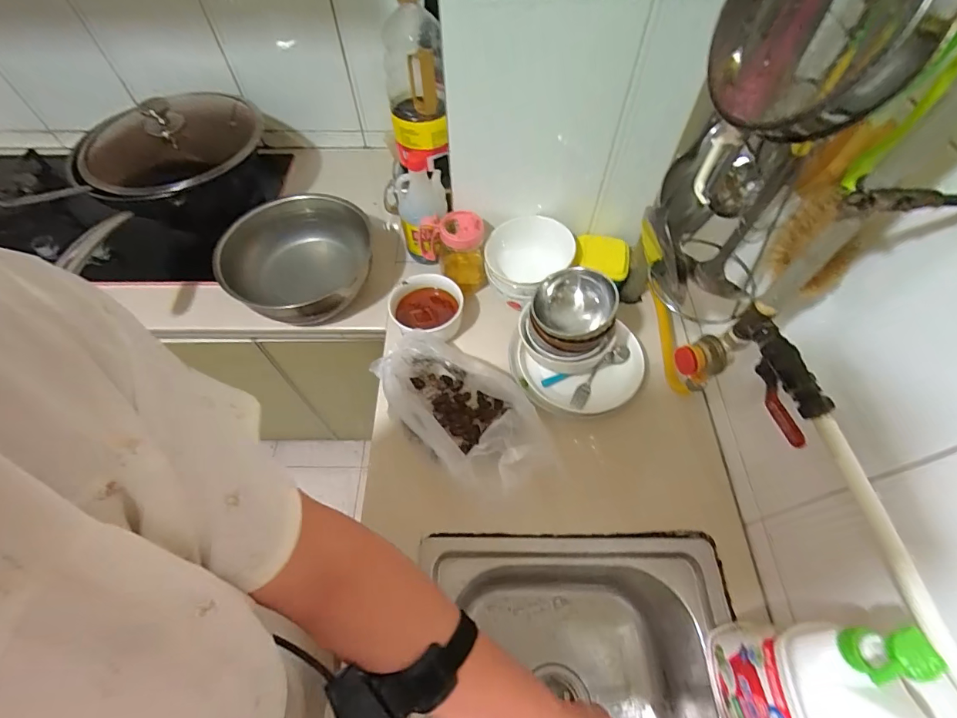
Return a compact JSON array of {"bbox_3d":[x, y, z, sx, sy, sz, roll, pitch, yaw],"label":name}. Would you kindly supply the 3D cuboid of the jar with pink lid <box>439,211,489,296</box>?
[{"bbox_3d":[-0.026,-0.184,0.777,0.077,0.146,0.071,-3,59,-2],"label":"jar with pink lid"}]

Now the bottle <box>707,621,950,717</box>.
[{"bbox_3d":[0.297,0.317,0.380,0.067,0.225,0.140,-2,59,-1],"label":"bottle"}]

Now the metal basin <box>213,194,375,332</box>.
[{"bbox_3d":[-0.328,-0.166,0.790,0.255,0.106,0.252,-7,59,-4],"label":"metal basin"}]

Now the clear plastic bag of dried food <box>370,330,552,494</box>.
[{"bbox_3d":[-0.024,0.072,0.654,0.155,0.095,0.269,-39,66,-20],"label":"clear plastic bag of dried food"}]

